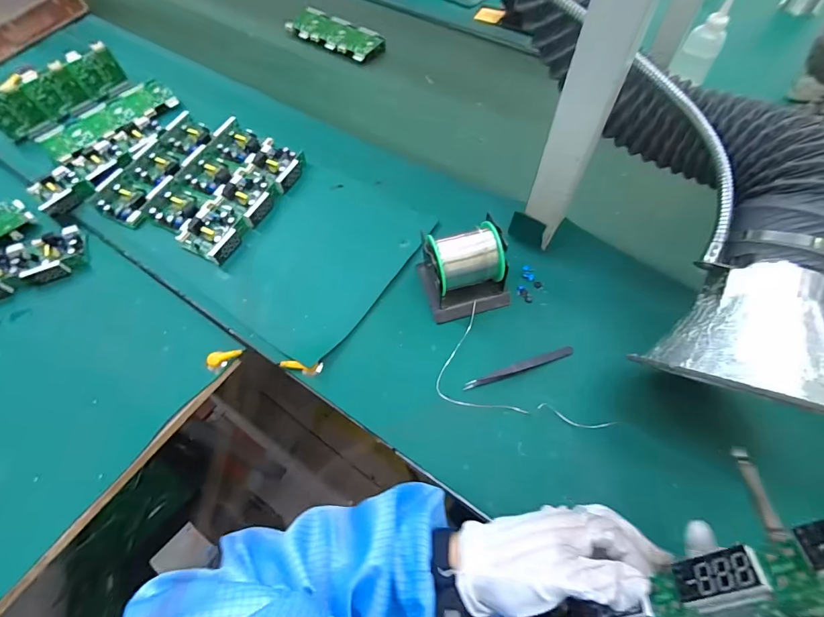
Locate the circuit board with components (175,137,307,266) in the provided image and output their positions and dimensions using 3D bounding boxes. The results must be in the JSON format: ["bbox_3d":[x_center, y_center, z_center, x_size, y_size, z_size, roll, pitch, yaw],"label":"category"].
[{"bbox_3d":[-0.231,-0.153,0.561,0.078,0.031,0.200,25,63,14],"label":"circuit board with components"}]

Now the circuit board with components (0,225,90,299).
[{"bbox_3d":[-0.542,-0.047,0.525,0.209,0.027,0.075,-30,64,-16],"label":"circuit board with components"}]

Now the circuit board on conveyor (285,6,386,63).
[{"bbox_3d":[-0.143,-0.523,0.758,0.193,0.017,0.079,32,65,17],"label":"circuit board on conveyor"}]

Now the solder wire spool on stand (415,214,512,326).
[{"bbox_3d":[0.065,-0.042,0.455,0.094,0.083,0.073,-11,61,-6],"label":"solder wire spool on stand"}]

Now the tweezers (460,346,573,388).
[{"bbox_3d":[0.117,0.064,0.438,0.125,0.011,0.011,-15,61,-8],"label":"tweezers"}]

